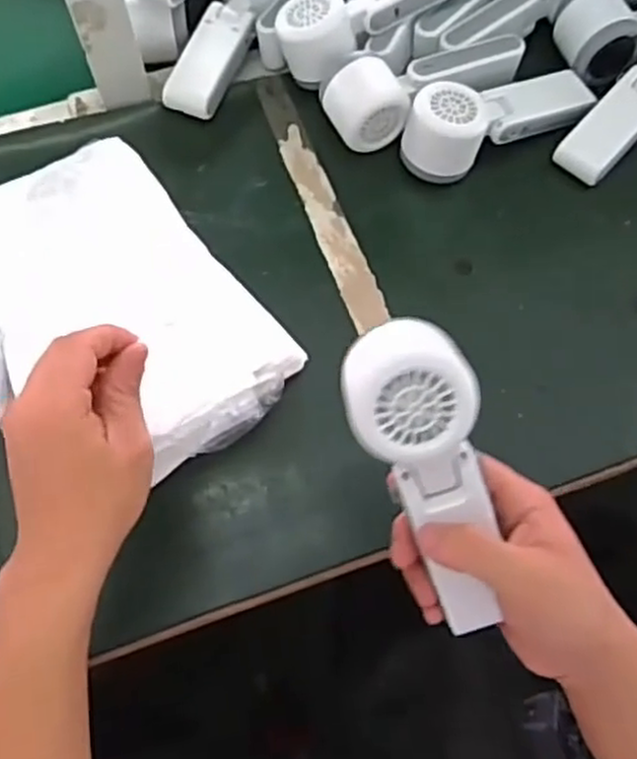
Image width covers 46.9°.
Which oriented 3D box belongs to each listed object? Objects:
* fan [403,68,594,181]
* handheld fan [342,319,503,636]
[{"bbox_3d":[0.144,-0.211,0.577,0.162,0.052,0.055,-24,67,-10],"label":"fan"},{"bbox_3d":[0.058,0.053,0.356,0.055,0.027,0.165,-23,112,-10],"label":"handheld fan"}]

